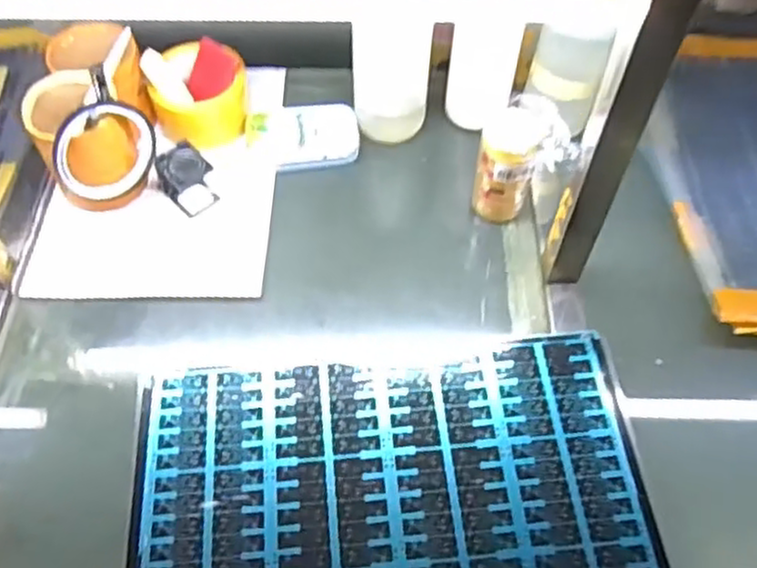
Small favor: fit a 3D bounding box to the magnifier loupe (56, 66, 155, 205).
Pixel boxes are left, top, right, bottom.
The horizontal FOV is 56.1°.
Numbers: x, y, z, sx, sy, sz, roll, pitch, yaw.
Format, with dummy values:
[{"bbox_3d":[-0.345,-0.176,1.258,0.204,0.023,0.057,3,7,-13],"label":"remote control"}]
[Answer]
[{"bbox_3d":[-0.237,-0.122,0.609,0.032,0.101,0.084,39,65,21],"label":"magnifier loupe"}]

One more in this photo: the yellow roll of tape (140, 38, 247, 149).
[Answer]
[{"bbox_3d":[-0.176,-0.187,0.705,0.091,0.068,0.100,-14,59,-9],"label":"yellow roll of tape"}]

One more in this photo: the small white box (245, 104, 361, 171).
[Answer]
[{"bbox_3d":[-0.073,-0.145,0.707,0.109,0.023,0.068,-10,58,-7],"label":"small white box"}]

